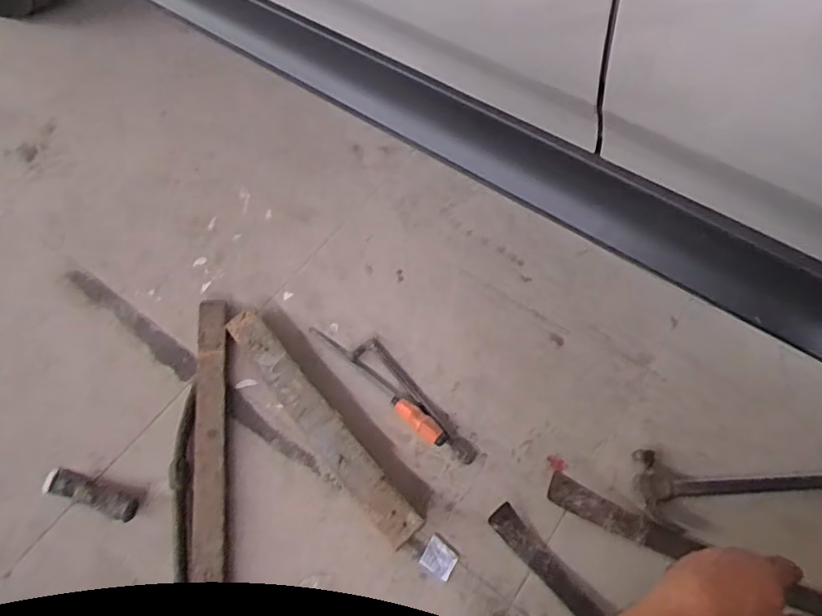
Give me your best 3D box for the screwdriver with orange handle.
[{"bbox_3d":[-0.056,0.124,0.913,0.279,0.024,0.031,36,67,18],"label":"screwdriver with orange handle"}]

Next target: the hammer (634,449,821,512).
[{"bbox_3d":[0.553,0.258,0.858,0.432,0.035,0.088,0,61,0],"label":"hammer"}]

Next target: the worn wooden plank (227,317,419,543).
[{"bbox_3d":[-0.148,0.171,0.877,0.067,0.042,0.445,-37,67,-18],"label":"worn wooden plank"}]

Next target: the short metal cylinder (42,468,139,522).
[{"bbox_3d":[-0.469,0.273,0.833,0.148,0.025,0.038,17,63,10],"label":"short metal cylinder"}]

